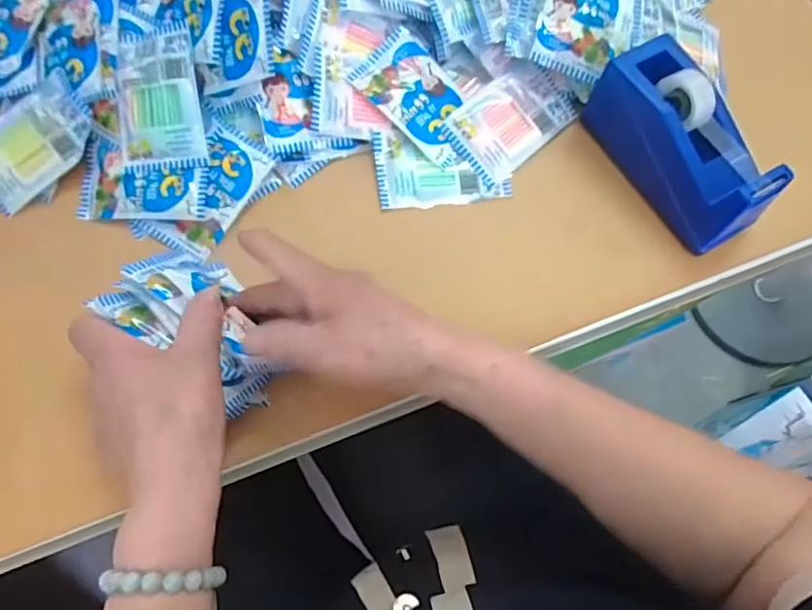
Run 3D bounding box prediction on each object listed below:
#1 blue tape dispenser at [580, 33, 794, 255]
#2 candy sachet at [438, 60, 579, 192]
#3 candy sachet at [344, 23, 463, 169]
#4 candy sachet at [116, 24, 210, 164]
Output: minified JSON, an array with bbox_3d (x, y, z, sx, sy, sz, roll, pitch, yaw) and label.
[{"bbox_3d":[0.208,-0.122,0.411,0.055,0.071,0.151,-28,73,-11],"label":"blue tape dispenser"},{"bbox_3d":[0.086,-0.149,0.443,0.103,0.006,0.065,-39,92,-10],"label":"candy sachet"},{"bbox_3d":[0.014,-0.164,0.438,0.106,0.007,0.066,43,74,-5],"label":"candy sachet"},{"bbox_3d":[-0.183,-0.154,0.409,0.062,0.008,0.101,-4,94,5],"label":"candy sachet"}]

